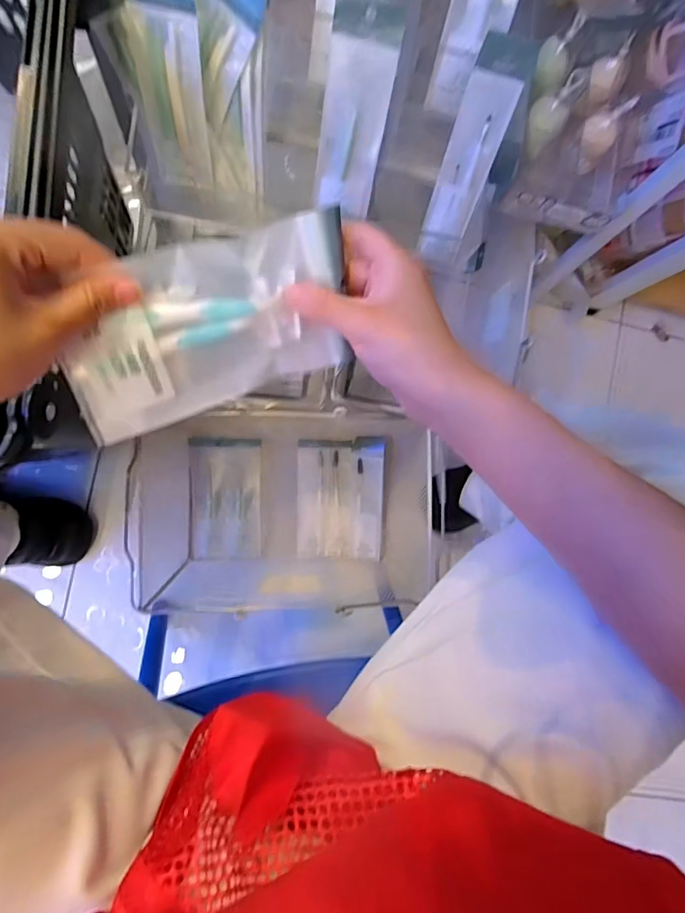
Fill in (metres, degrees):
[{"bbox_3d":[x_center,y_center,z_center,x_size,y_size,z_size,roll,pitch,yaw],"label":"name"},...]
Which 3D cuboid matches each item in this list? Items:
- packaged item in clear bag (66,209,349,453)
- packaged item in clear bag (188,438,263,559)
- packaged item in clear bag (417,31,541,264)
[{"bbox_3d":[-0.069,-0.074,0.266,0.164,0.013,0.086,-26,122,-22],"label":"packaged item in clear bag"},{"bbox_3d":[-0.173,0.063,0.699,0.103,0.018,0.175,0,88,-8],"label":"packaged item in clear bag"},{"bbox_3d":[0.126,-0.288,0.459,0.051,0.185,0.016,10,44,-8],"label":"packaged item in clear bag"}]

